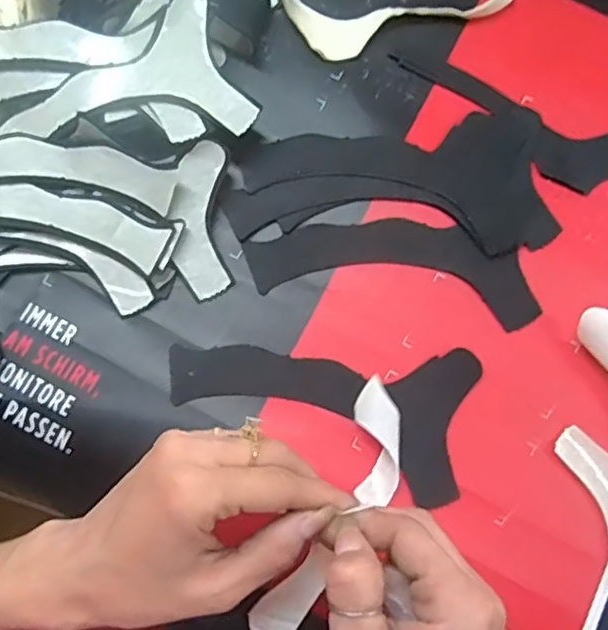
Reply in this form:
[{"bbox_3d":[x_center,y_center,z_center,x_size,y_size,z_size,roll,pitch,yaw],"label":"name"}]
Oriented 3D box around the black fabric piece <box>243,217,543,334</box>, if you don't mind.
[{"bbox_3d":[0.059,-0.033,0.405,0.184,0.007,0.058,9,79,1],"label":"black fabric piece"}]

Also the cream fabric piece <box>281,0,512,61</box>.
[{"bbox_3d":[0.066,-0.206,0.430,0.158,0.022,0.051,-4,79,-2],"label":"cream fabric piece"}]

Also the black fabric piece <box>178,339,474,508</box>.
[{"bbox_3d":[0.012,0.066,0.382,0.185,0.009,0.090,1,79,-1],"label":"black fabric piece"}]

